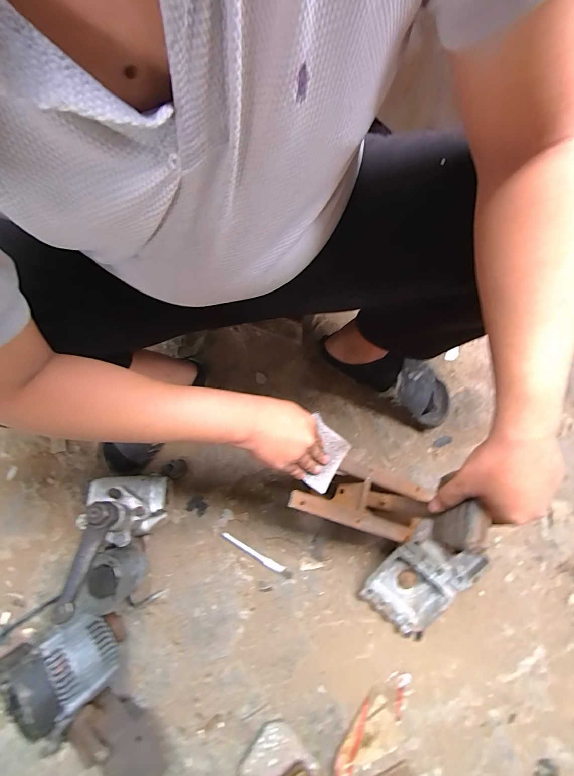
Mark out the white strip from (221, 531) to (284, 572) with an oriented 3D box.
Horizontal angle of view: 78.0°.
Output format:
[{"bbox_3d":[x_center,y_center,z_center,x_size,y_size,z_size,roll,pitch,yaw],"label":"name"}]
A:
[{"bbox_3d":[-0.070,0.333,0.719,0.142,0.007,0.018,29,77,9],"label":"white strip"}]

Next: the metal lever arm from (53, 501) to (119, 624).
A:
[{"bbox_3d":[-0.304,0.256,0.528,0.031,0.044,0.166,13,78,5],"label":"metal lever arm"}]

